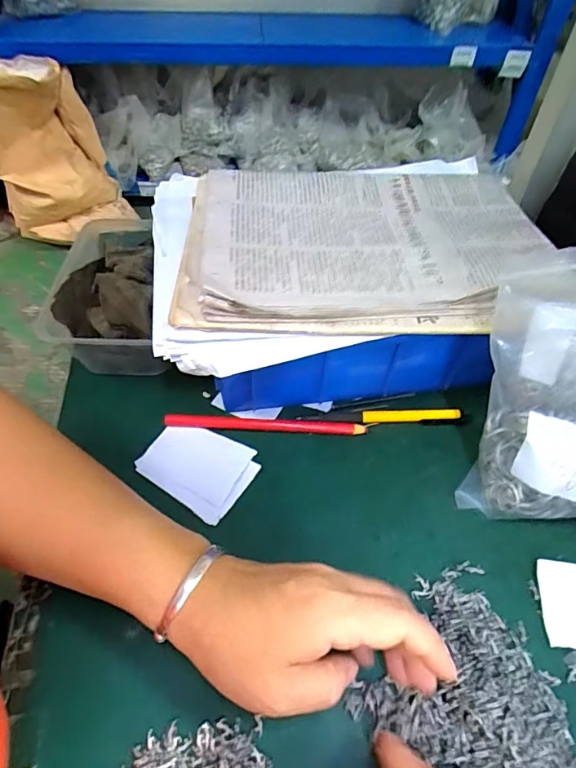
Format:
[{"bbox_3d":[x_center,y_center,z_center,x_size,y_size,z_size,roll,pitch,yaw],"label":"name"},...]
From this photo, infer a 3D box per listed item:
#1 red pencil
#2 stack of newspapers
[{"bbox_3d":[-0.016,0.032,0.366,0.159,0.008,0.010,2,51,0],"label":"red pencil"},{"bbox_3d":[0.049,-0.114,0.368,0.304,0.023,0.219,-6,52,-7],"label":"stack of newspapers"}]

